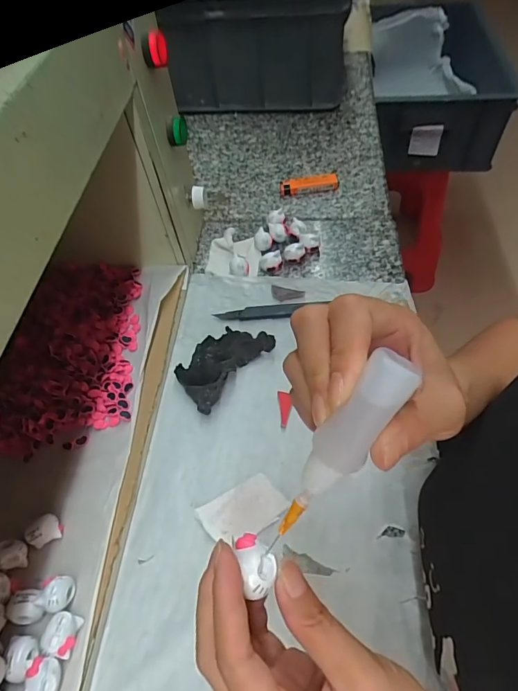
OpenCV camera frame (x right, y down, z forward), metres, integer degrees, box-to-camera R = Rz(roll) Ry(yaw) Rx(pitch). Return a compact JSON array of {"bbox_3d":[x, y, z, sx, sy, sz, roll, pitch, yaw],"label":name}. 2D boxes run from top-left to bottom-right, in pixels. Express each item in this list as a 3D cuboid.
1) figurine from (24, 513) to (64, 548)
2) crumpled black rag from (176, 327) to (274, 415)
[{"bbox_3d":[-0.169,0.143,0.340,0.024,0.018,0.024,-15,56,-7],"label":"figurine"},{"bbox_3d":[-0.039,0.015,0.431,0.061,0.019,0.098,34,64,24],"label":"crumpled black rag"}]

